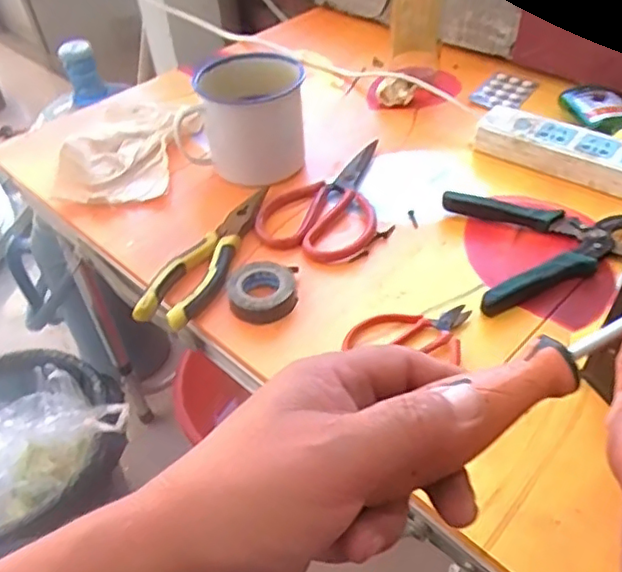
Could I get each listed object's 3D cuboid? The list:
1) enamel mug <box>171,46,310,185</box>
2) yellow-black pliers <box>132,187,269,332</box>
[{"bbox_3d":[-0.070,-0.168,0.601,0.119,0.106,0.080,13,47,17],"label":"enamel mug"},{"bbox_3d":[-0.087,-0.030,0.525,0.051,0.015,0.172,12,47,17],"label":"yellow-black pliers"}]

